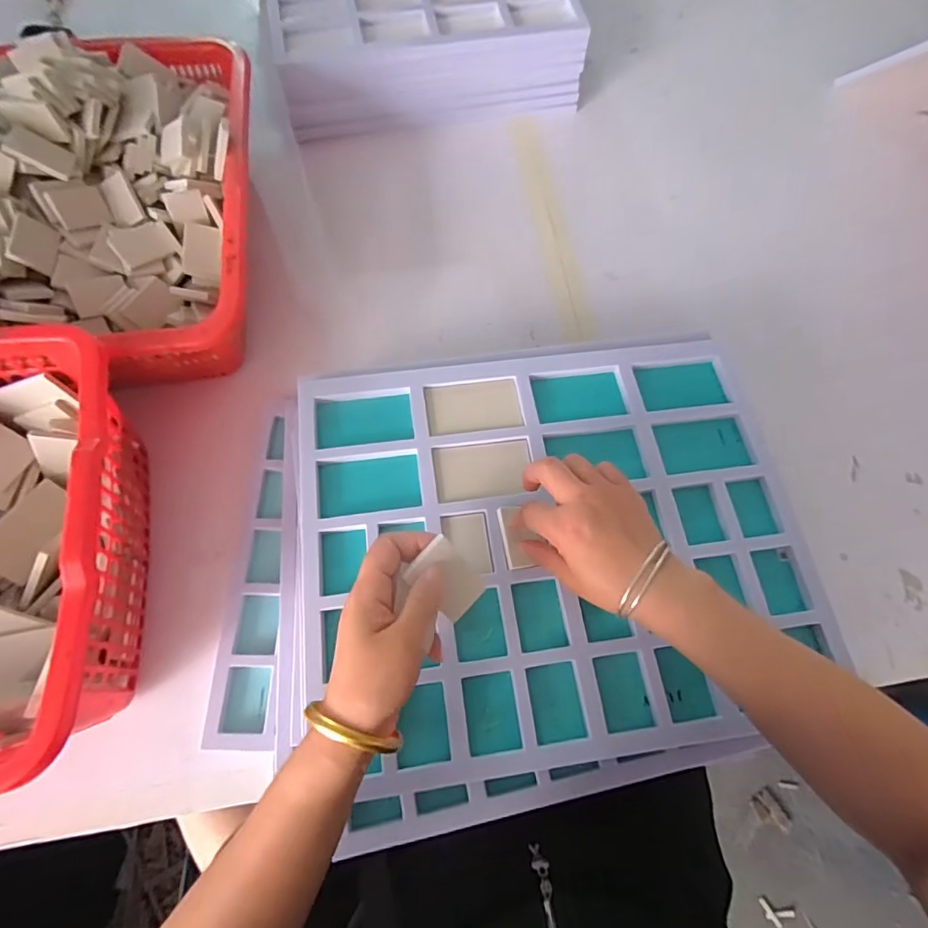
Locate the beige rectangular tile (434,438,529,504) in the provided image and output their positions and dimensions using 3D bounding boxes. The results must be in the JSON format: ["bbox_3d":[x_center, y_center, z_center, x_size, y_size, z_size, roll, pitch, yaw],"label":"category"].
[{"bbox_3d":[0.018,0.006,0.467,0.086,0.004,0.050,-7,69,-5],"label":"beige rectangular tile"}]

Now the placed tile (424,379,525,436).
[{"bbox_3d":[0.009,-0.055,0.492,0.088,0.004,0.051,-7,69,-5],"label":"placed tile"}]

